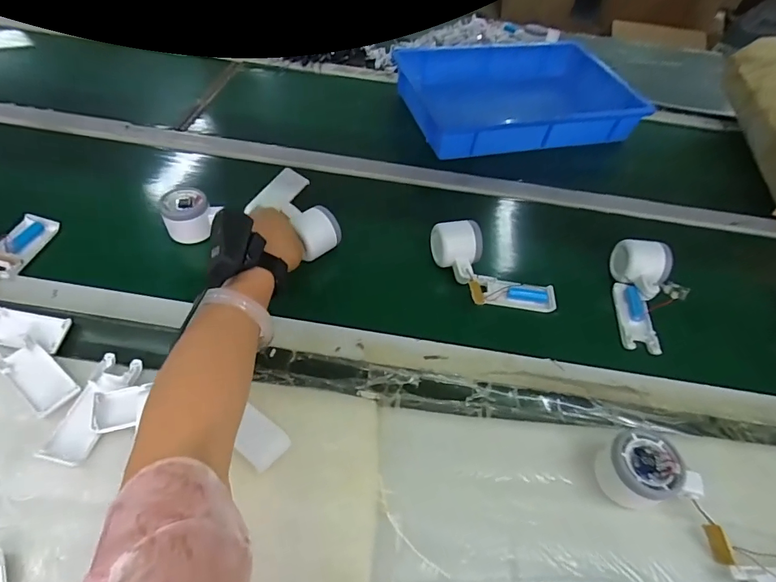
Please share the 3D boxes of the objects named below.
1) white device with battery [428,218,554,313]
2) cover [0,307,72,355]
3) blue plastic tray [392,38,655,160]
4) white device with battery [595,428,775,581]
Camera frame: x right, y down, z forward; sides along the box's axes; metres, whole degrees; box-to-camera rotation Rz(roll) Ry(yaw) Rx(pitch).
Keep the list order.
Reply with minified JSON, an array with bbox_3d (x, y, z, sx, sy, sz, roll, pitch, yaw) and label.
[{"bbox_3d":[0.126,-0.019,0.551,0.180,0.054,0.096,37,57,5],"label":"white device with battery"},{"bbox_3d":[-0.392,0.038,0.451,0.104,0.009,0.041,8,50,1],"label":"cover"},{"bbox_3d":[0.255,-0.401,0.862,0.446,0.070,0.313,-10,52,-14],"label":"blue plastic tray"},{"bbox_3d":[0.282,0.208,0.361,0.215,0.052,0.082,30,55,18],"label":"white device with battery"}]

